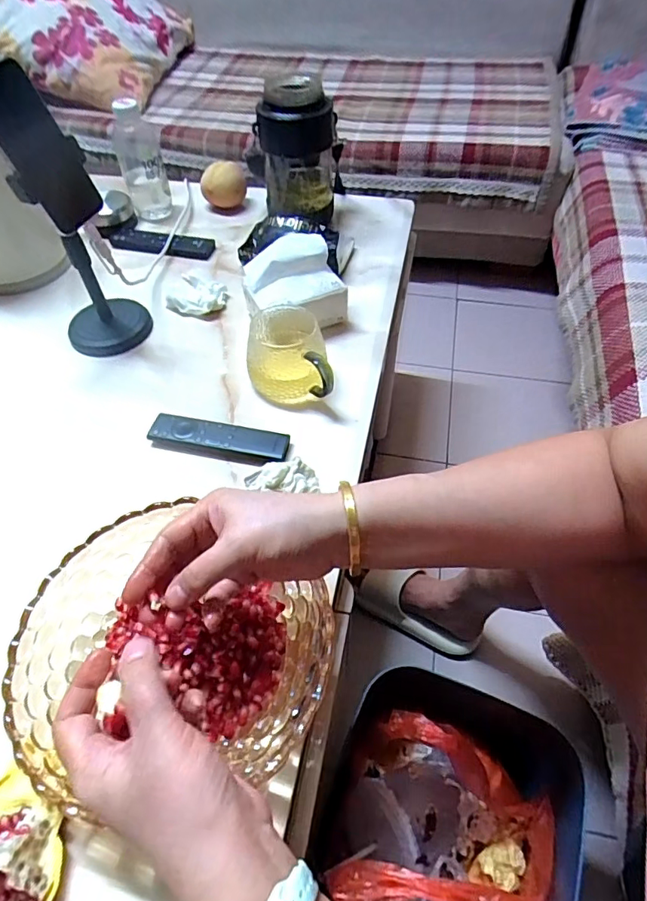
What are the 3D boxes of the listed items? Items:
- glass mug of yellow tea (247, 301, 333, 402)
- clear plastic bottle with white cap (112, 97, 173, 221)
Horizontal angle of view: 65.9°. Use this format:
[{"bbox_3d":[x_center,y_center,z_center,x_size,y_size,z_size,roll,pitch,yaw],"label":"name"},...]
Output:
[{"bbox_3d":[-0.040,-0.115,0.602,0.098,0.074,0.104,-1,52,0],"label":"glass mug of yellow tea"},{"bbox_3d":[-0.300,-0.475,0.820,0.069,0.170,0.059,-17,52,-11],"label":"clear plastic bottle with white cap"}]

